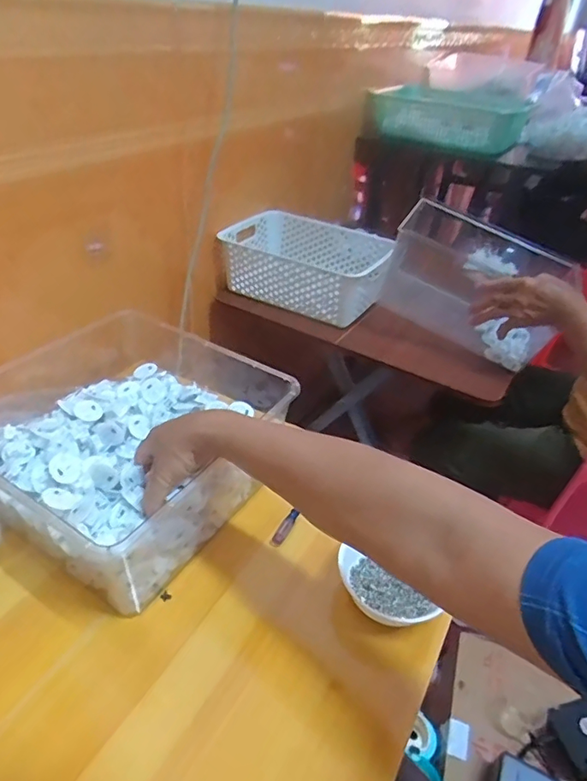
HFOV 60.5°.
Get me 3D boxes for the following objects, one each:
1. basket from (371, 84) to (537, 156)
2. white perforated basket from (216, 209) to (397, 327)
[{"bbox_3d":[0.366,-0.676,1.256,0.372,0.116,0.134,25,41,23],"label":"basket"},{"bbox_3d":[0.034,-0.246,0.989,0.318,0.105,0.209,23,40,21],"label":"white perforated basket"}]

